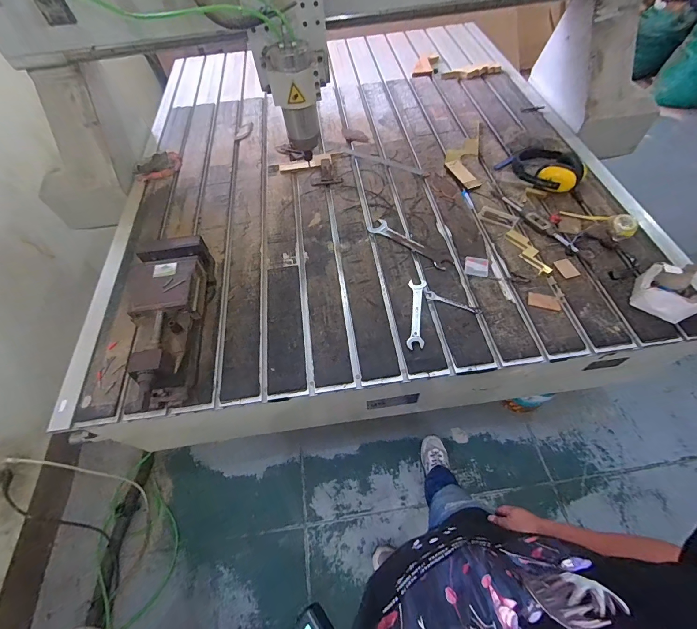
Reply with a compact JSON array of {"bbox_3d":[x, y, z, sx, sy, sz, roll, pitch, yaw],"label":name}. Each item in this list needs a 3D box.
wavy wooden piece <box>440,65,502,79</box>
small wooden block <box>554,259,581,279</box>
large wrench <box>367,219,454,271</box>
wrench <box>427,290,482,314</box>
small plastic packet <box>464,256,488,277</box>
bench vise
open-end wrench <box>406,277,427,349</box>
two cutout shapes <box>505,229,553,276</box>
[{"bbox_3d":[0.507,-0.991,1.376,0.236,0.025,0.051,-1,58,4],"label":"wavy wooden piece"},{"bbox_3d":[0.539,-0.114,0.825,0.043,0.005,0.056,-10,58,-2],"label":"small wooden block"},{"bbox_3d":[0.161,-0.187,0.895,0.246,0.005,0.050,38,68,24],"label":"large wrench"},{"bbox_3d":[0.248,-0.029,0.789,0.129,0.008,0.026,21,62,17],"label":"wrench"},{"bbox_3d":[0.322,-0.122,0.844,0.055,0.011,0.059,11,59,11],"label":"small plastic packet"},{"bbox_3d":[-0.403,0.004,0.755,0.146,0.108,0.394,-9,58,-1],"label":"bench vise"},{"bbox_3d":[0.160,-0.007,0.782,0.038,0.012,0.193,4,58,7],"label":"open-end wrench"},{"bbox_3d":[0.455,-0.161,0.848,0.046,0.005,0.151,-15,58,-5],"label":"two cutout shapes"}]

